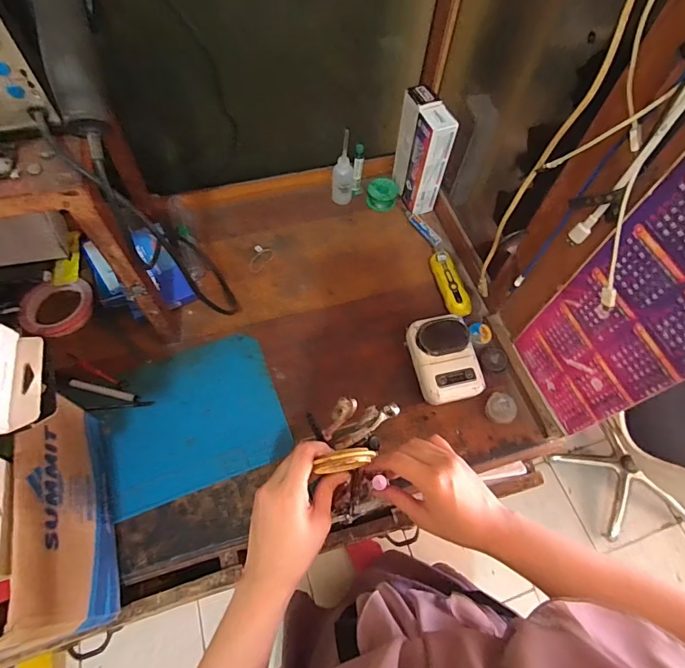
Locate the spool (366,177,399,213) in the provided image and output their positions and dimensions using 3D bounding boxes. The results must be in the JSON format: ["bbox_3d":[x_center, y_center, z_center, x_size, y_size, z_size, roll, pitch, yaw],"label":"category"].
[{"bbox_3d":[0.072,-0.252,0.753,0.056,0.033,0.056,1,63,-2],"label":"spool"}]

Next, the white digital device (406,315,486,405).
[{"bbox_3d":[0.145,0.037,0.586,0.086,0.061,0.116,-11,64,-8],"label":"white digital device"}]

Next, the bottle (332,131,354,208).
[{"bbox_3d":[0.001,-0.277,0.707,0.036,0.134,0.031,3,62,-1],"label":"bottle"}]

